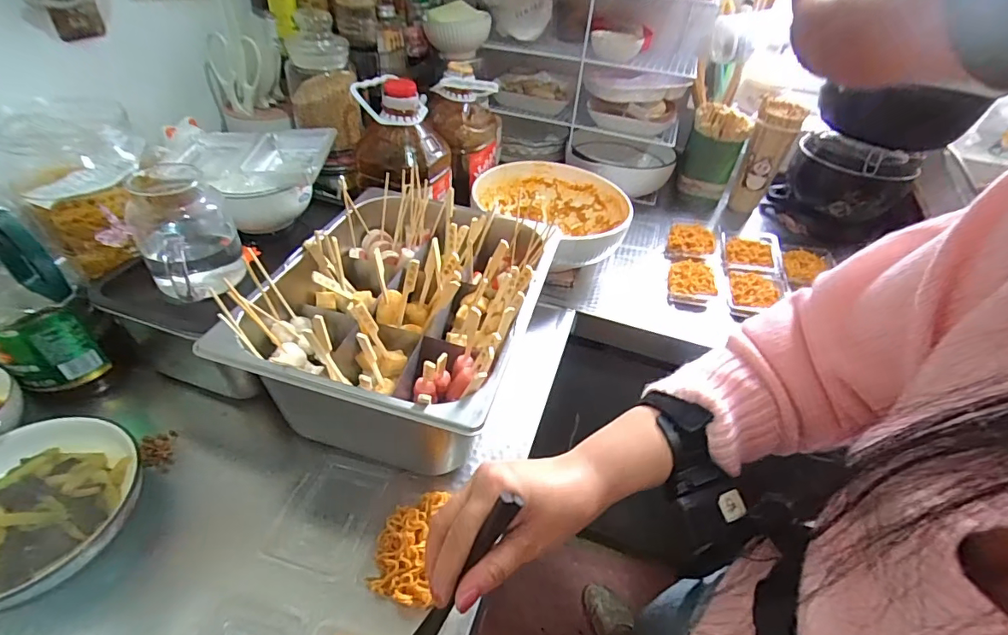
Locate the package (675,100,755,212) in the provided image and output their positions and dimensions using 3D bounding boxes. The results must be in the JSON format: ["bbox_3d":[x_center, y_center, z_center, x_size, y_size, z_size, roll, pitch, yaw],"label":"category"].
[{"bbox_3d":[0.406,-0.312,0.941,0.099,0.185,0.080,21,44,15],"label":"package"}]

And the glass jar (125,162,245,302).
[{"bbox_3d":[-0.314,-0.074,0.478,0.088,0.140,0.088,-22,50,-28],"label":"glass jar"}]

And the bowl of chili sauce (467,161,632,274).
[{"bbox_3d":[0.080,-0.167,0.782,0.247,0.086,0.217,33,49,26],"label":"bowl of chili sauce"}]

